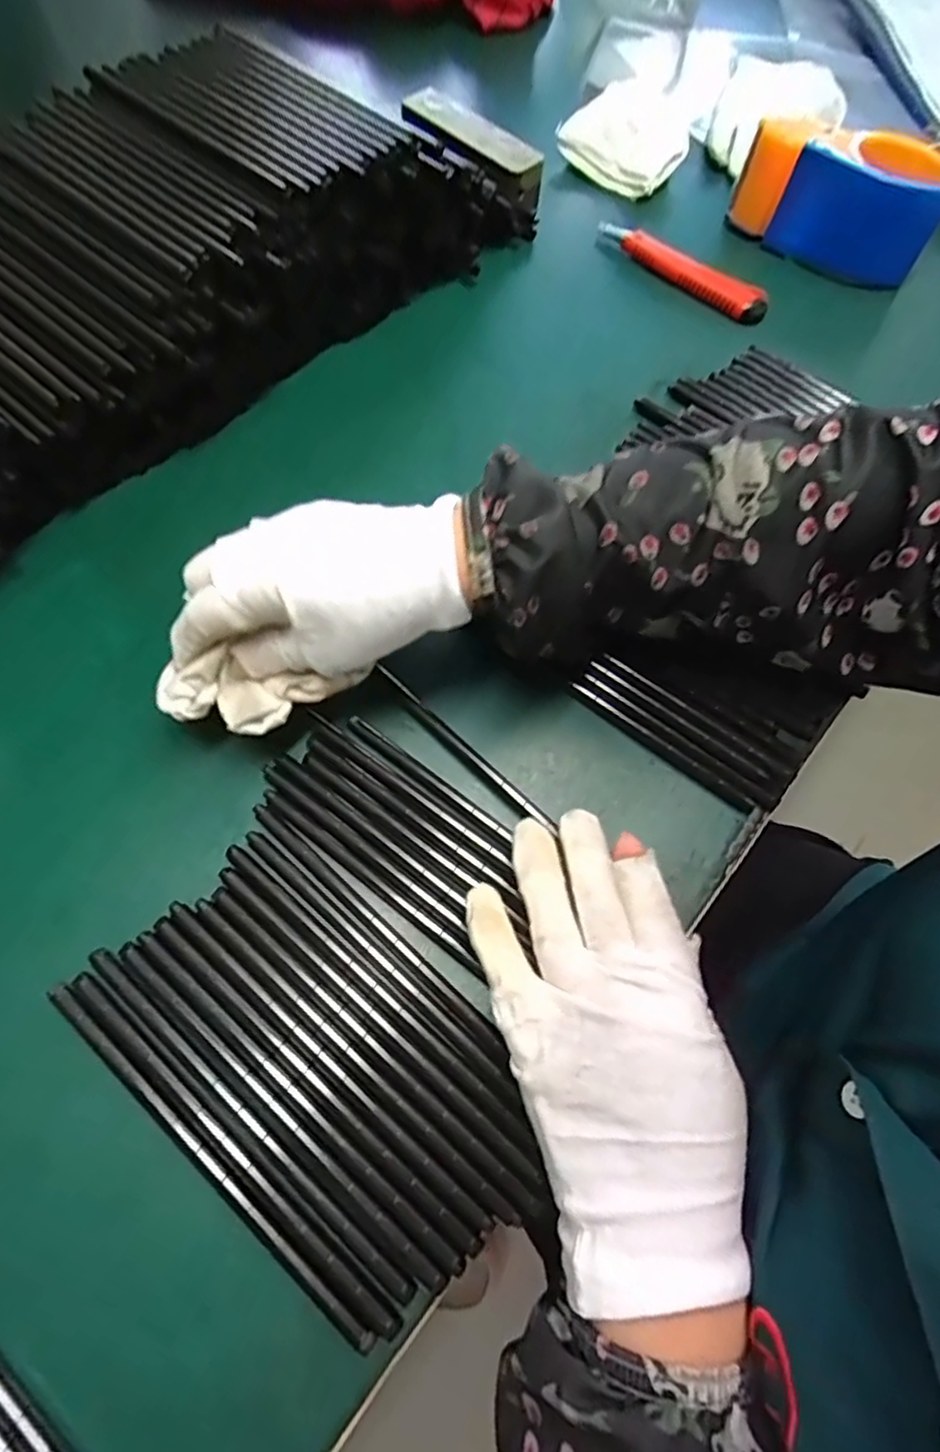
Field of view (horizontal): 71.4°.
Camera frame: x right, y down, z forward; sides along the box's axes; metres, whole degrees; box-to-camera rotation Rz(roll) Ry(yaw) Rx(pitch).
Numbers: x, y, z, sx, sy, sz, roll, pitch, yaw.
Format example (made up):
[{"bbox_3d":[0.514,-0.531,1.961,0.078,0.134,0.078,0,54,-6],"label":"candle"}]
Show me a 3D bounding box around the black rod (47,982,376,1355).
[{"bbox_3d":[-0.100,0.158,0.242,0.172,0.004,0.008,37,71,15],"label":"black rod"}]

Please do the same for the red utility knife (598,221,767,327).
[{"bbox_3d":[0.144,-0.321,0.454,0.137,0.018,0.016,43,72,15],"label":"red utility knife"}]

